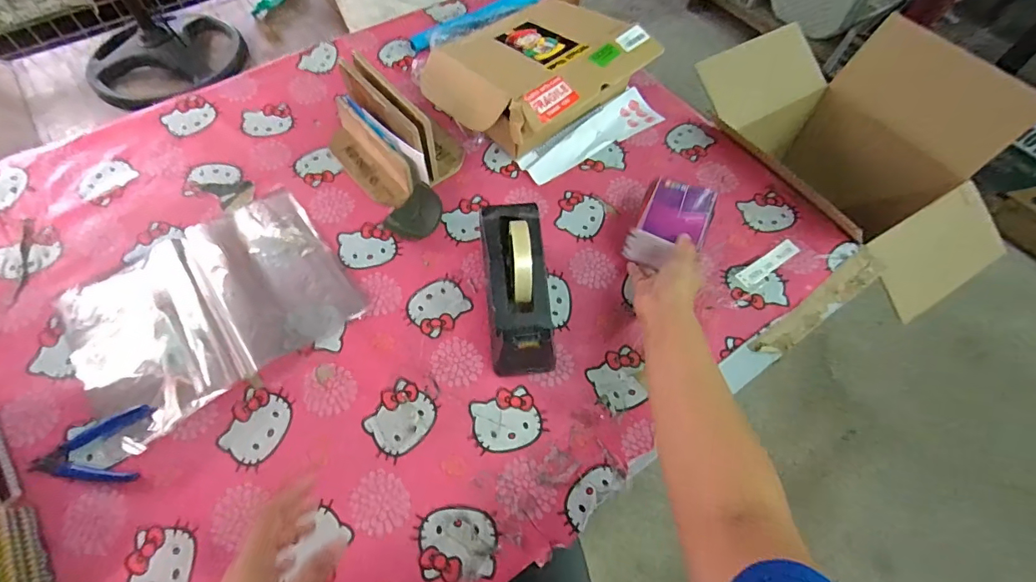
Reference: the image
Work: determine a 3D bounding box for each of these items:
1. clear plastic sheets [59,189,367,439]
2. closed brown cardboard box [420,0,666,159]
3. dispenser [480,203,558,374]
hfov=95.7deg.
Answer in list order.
[{"bbox_3d":[-0.404,0.013,0.621,0.313,0.014,0.254,-34,68,-18],"label":"clear plastic sheets"},{"bbox_3d":[0.026,-0.351,0.769,0.312,0.123,0.249,-32,67,-17],"label":"closed brown cardboard box"},{"bbox_3d":[-0.002,-0.008,0.584,0.087,0.124,0.210,-4,61,-5],"label":"dispenser"}]

